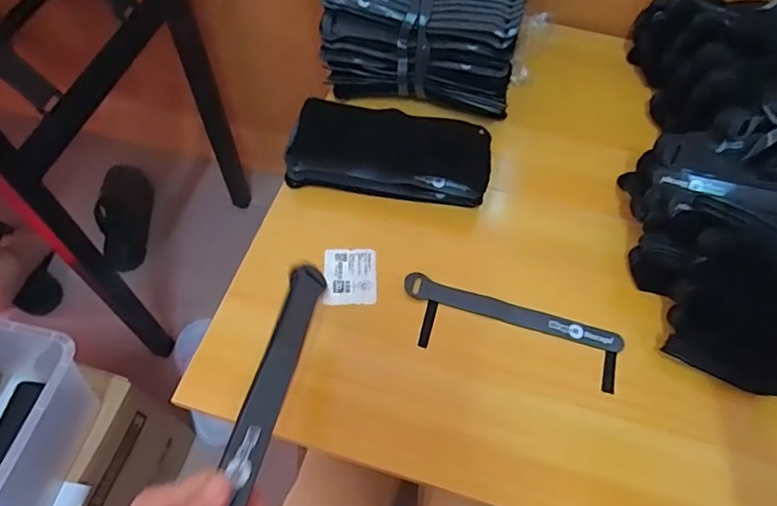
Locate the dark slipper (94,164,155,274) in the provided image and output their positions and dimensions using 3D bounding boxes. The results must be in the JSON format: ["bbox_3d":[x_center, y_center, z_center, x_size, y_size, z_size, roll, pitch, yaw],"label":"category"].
[{"bbox_3d":[-0.556,-0.075,1.118,0.102,0.073,0.249,-1,60,-2],"label":"dark slipper"}]

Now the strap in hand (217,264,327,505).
[{"bbox_3d":[-0.072,0.080,0.329,0.021,0.016,0.181,9,47,4],"label":"strap in hand"}]

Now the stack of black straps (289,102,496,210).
[{"bbox_3d":[0.002,-0.098,0.553,0.202,0.058,0.086,9,60,4],"label":"stack of black straps"}]

